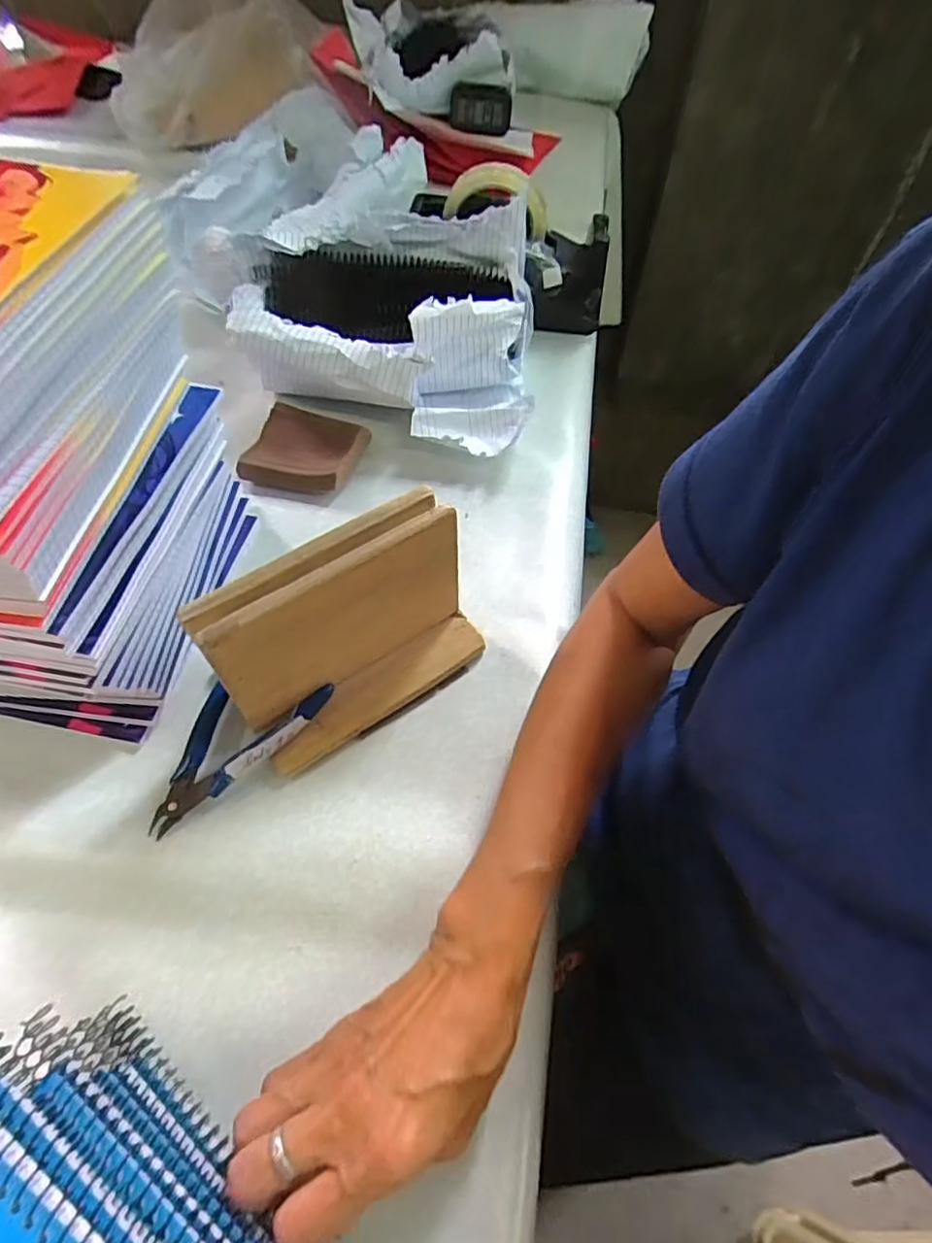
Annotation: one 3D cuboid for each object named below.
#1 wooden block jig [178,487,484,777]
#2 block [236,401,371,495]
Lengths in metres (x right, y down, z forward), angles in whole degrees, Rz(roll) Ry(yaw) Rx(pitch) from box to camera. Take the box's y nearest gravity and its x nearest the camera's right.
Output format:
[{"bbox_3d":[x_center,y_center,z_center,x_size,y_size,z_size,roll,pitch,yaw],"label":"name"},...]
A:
[{"bbox_3d":[-0.064,0.009,0.375,0.157,0.110,0.069,-31,63,-21],"label":"wooden block jig"},{"bbox_3d":[-0.131,-0.148,0.526,0.093,0.029,0.086,13,57,5],"label":"block"}]

